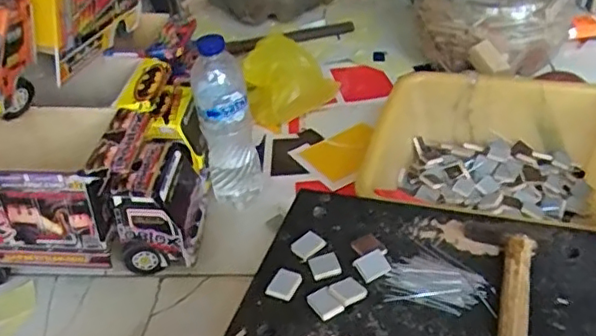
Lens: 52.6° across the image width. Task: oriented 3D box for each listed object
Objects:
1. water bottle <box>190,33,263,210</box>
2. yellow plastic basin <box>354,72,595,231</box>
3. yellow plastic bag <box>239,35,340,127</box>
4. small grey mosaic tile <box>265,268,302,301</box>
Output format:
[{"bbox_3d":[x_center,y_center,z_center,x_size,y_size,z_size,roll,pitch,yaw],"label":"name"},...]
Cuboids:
[{"bbox_3d":[-0.089,-0.051,0.745,0.065,0.225,0.060,-10,37,-4],"label":"water bottle"},{"bbox_3d":[0.225,0.004,0.680,0.273,0.096,0.262,9,40,20],"label":"yellow plastic basin"},{"bbox_3d":[-0.019,-0.135,0.943,0.103,0.112,0.127,25,48,36],"label":"yellow plastic bag"},{"bbox_3d":[-0.012,0.096,0.495,0.022,0.009,0.025,13,42,25],"label":"small grey mosaic tile"}]

